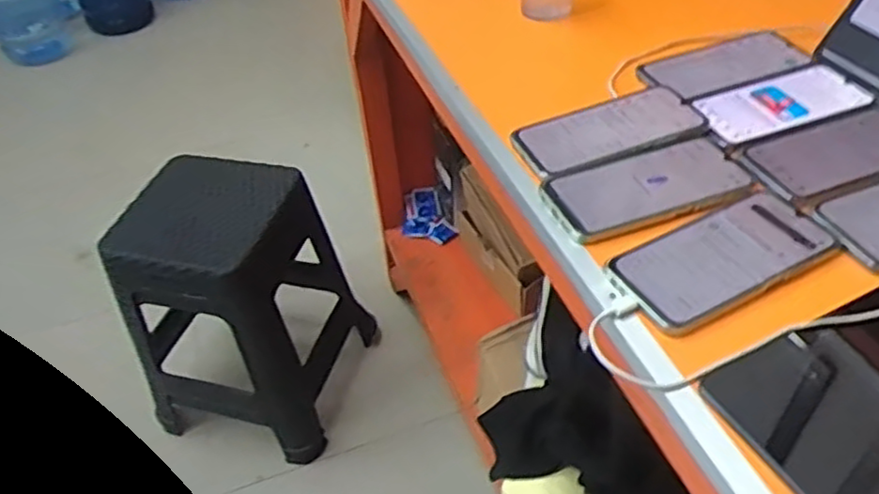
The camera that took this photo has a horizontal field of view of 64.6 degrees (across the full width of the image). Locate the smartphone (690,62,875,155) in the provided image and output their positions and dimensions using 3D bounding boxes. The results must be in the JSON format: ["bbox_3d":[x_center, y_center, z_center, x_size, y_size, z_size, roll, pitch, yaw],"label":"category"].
[{"bbox_3d":[0.322,-0.137,0.663,0.172,0.006,0.084,-19,46,-13],"label":"smartphone"}]

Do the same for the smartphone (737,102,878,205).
[{"bbox_3d":[0.354,-0.084,0.610,0.168,0.008,0.084,-18,46,-12],"label":"smartphone"}]

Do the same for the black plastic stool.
[{"bbox_3d":[-0.403,0.111,1.388,0.397,0.493,0.353,9,46,15],"label":"black plastic stool"}]

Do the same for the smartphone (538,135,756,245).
[{"bbox_3d":[0.176,-0.052,0.591,0.170,0.006,0.082,-17,45,-11],"label":"smartphone"}]

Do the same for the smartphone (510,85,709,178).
[{"bbox_3d":[0.157,-0.110,0.645,0.169,0.009,0.084,-17,45,-11],"label":"smartphone"}]

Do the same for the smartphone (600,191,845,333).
[{"bbox_3d":[0.216,0.008,0.529,0.167,0.010,0.084,-23,47,-16],"label":"smartphone"}]

